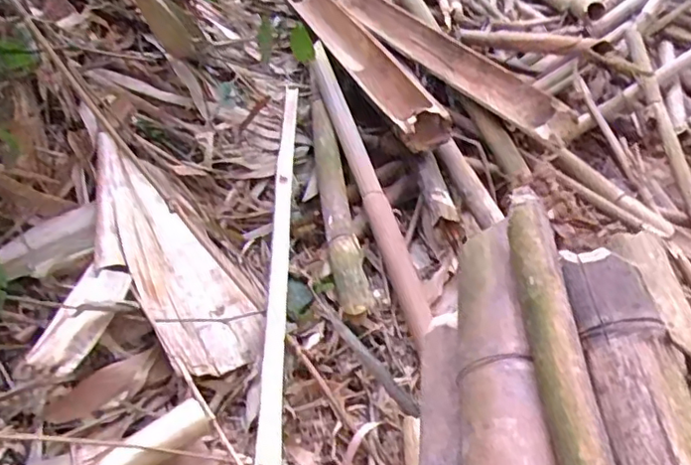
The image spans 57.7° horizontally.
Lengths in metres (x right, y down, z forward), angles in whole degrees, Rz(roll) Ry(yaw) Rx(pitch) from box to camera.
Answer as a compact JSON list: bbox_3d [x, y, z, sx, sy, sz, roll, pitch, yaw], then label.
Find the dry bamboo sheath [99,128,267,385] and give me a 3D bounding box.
[{"bbox_3d":[-0.234,0.023,0.849,0.144,0.035,0.378,-5,53,-45],"label":"dry bamboo sheath"}]

